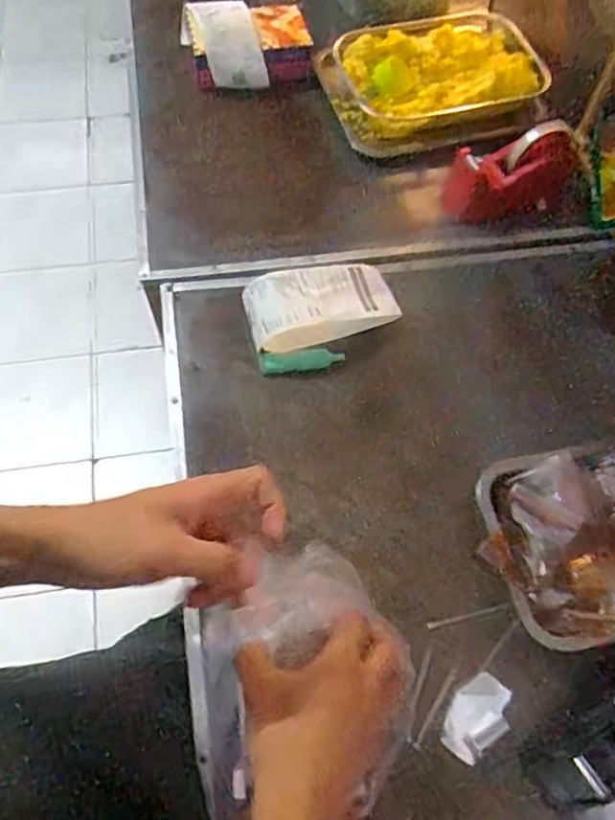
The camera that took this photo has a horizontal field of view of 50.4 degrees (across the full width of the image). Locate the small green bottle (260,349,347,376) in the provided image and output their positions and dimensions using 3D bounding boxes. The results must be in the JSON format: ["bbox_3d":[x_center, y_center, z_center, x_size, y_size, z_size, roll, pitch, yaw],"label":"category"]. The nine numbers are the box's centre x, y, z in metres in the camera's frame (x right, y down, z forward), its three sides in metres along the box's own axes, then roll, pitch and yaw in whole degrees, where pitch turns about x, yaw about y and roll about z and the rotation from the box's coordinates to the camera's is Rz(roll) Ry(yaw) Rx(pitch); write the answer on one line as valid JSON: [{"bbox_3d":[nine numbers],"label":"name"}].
[{"bbox_3d":[-0.006,-0.060,0.773,0.097,0.018,0.023,-10,64,-8],"label":"small green bottle"}]

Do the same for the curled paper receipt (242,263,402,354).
[{"bbox_3d":[0.017,-0.127,0.787,0.180,0.049,0.099,-13,64,-9],"label":"curled paper receipt"}]

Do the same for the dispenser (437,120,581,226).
[{"bbox_3d":[0.266,-0.313,0.862,0.151,0.094,0.106,9,63,2],"label":"dispenser"}]

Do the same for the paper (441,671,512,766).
[{"bbox_3d":[0.158,0.283,0.605,0.078,0.015,0.051,-32,41,-26],"label":"paper"}]

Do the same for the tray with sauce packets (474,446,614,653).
[{"bbox_3d":[0.315,0.132,0.675,0.261,0.046,0.190,-8,64,-7],"label":"tray with sauce packets"}]

